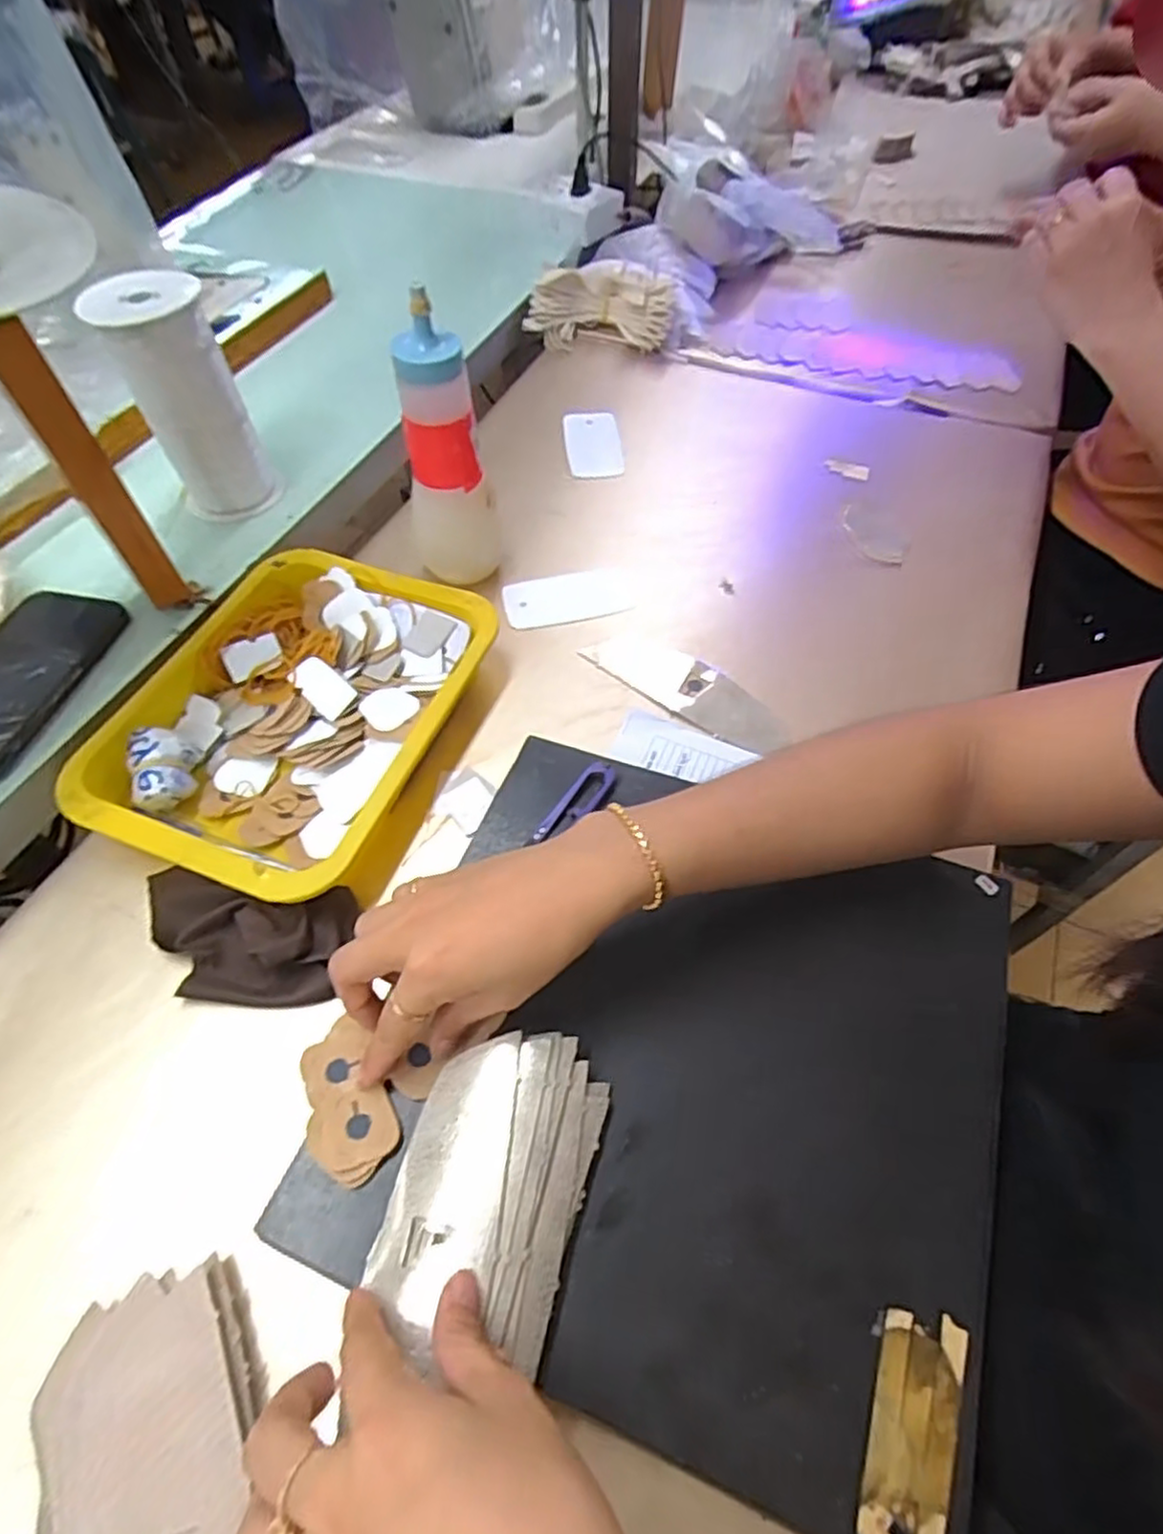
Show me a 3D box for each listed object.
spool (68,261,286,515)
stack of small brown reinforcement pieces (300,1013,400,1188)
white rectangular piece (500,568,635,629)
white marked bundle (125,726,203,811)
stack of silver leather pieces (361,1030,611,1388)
[{"bbox_3d":[-0.293,-0.272,0.543,0.065,0.157,0.063,12,57,9],"label":"spool"},{"bbox_3d":[-0.114,0.161,0.347,0.038,0.005,0.072,-20,57,-14],"label":"stack of small brown reinforcement pieces"},{"bbox_3d":[-0.008,-0.137,0.577,0.106,0.007,0.054,-12,55,-9],"label":"white rectangular piece"},{"bbox_3d":[-0.264,0.001,0.458,0.039,0.029,0.050,-20,57,-14],"label":"white marked bundle"},{"bbox_3d":[-0.038,0.180,0.318,0.078,0.017,0.121,14,55,10],"label":"stack of silver leather pieces"}]

